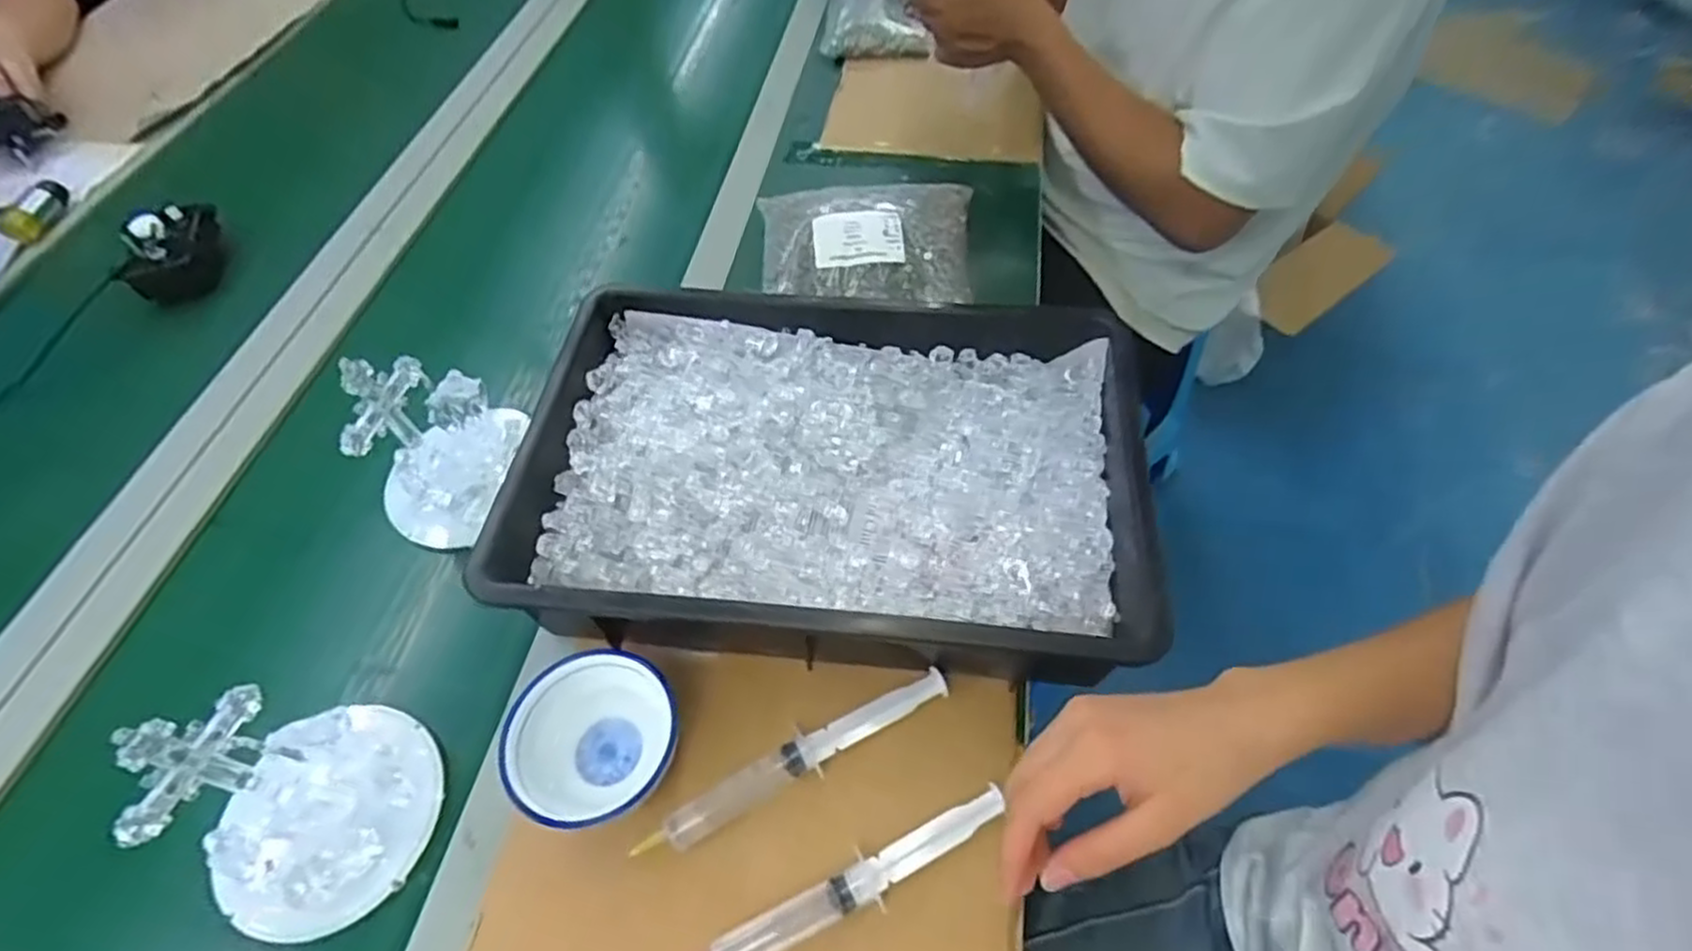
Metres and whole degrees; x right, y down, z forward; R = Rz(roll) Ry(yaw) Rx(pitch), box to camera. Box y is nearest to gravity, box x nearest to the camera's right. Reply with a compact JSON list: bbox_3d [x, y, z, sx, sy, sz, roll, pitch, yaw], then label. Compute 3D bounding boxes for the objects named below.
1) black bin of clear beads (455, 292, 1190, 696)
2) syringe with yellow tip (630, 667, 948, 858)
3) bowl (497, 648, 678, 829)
[{"bbox_3d":[-0.009,-0.001,0.536,0.413,0.086,0.273,5,56,6],"label":"black bin of clear beads"},{"bbox_3d":[-0.027,0.173,0.459,0.201,0.016,0.027,-23,58,-13],"label":"syringe with yellow tip"},{"bbox_3d":[-0.152,0.159,0.455,0.097,0.049,0.090,-1,56,2],"label":"bowl"}]

